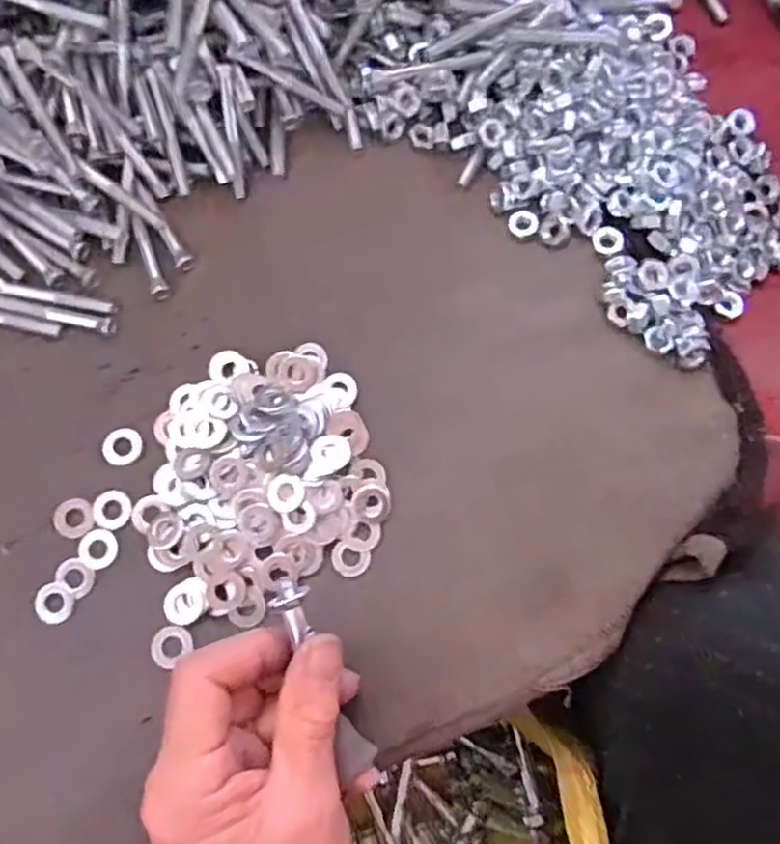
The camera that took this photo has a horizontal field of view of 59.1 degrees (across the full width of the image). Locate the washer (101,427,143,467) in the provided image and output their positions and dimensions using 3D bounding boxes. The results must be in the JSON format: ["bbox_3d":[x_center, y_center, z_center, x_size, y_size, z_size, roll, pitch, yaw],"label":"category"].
[{"bbox_3d":[-0.118,0.010,0.302,0.017,0.004,0.017,0,77,0],"label":"washer"}]

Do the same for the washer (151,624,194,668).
[{"bbox_3d":[-0.091,0.092,0.284,0.017,0.004,0.015,-40,80,-9],"label":"washer"}]

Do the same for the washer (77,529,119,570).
[{"bbox_3d":[-0.125,0.054,0.293,0.016,0.004,0.017,0,77,0],"label":"washer"}]

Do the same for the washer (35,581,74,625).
[{"bbox_3d":[-0.141,0.076,0.287,0.016,0.004,0.016,0,77,0],"label":"washer"}]

